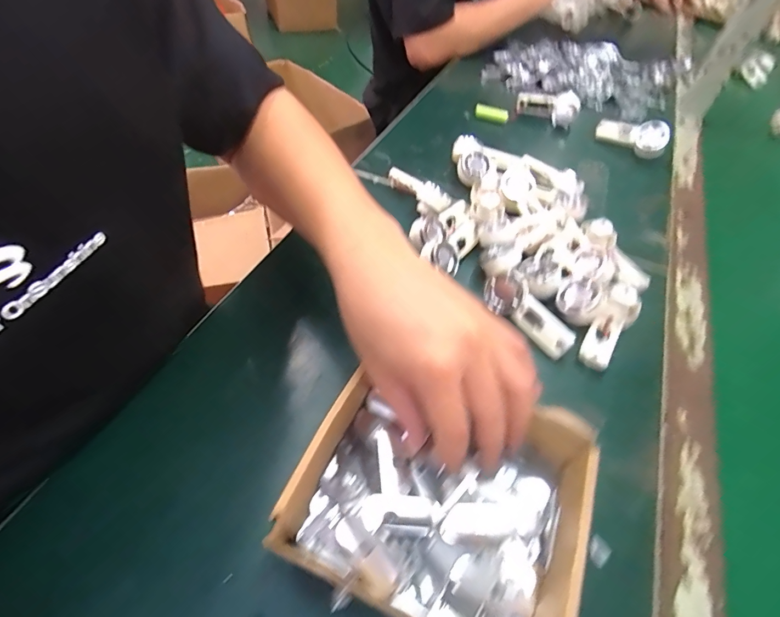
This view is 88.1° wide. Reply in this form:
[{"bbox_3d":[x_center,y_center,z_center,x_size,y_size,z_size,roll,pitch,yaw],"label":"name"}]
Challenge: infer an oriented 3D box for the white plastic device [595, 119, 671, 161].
[{"bbox_3d":[0.352,-0.252,0.586,0.094,0.048,0.029,39,58,24],"label":"white plastic device"}]

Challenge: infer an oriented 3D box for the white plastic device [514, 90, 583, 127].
[{"bbox_3d":[0.246,-0.315,0.632,0.091,0.040,0.039,14,51,7],"label":"white plastic device"}]

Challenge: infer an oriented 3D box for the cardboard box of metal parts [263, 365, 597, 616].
[{"bbox_3d":[0.033,0.124,0.266,0.174,0.060,0.138,19,52,11],"label":"cardboard box of metal parts"}]

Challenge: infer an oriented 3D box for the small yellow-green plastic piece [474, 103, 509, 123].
[{"bbox_3d":[0.157,-0.303,0.625,0.054,0.017,0.016,25,53,15],"label":"small yellow-green plastic piece"}]

